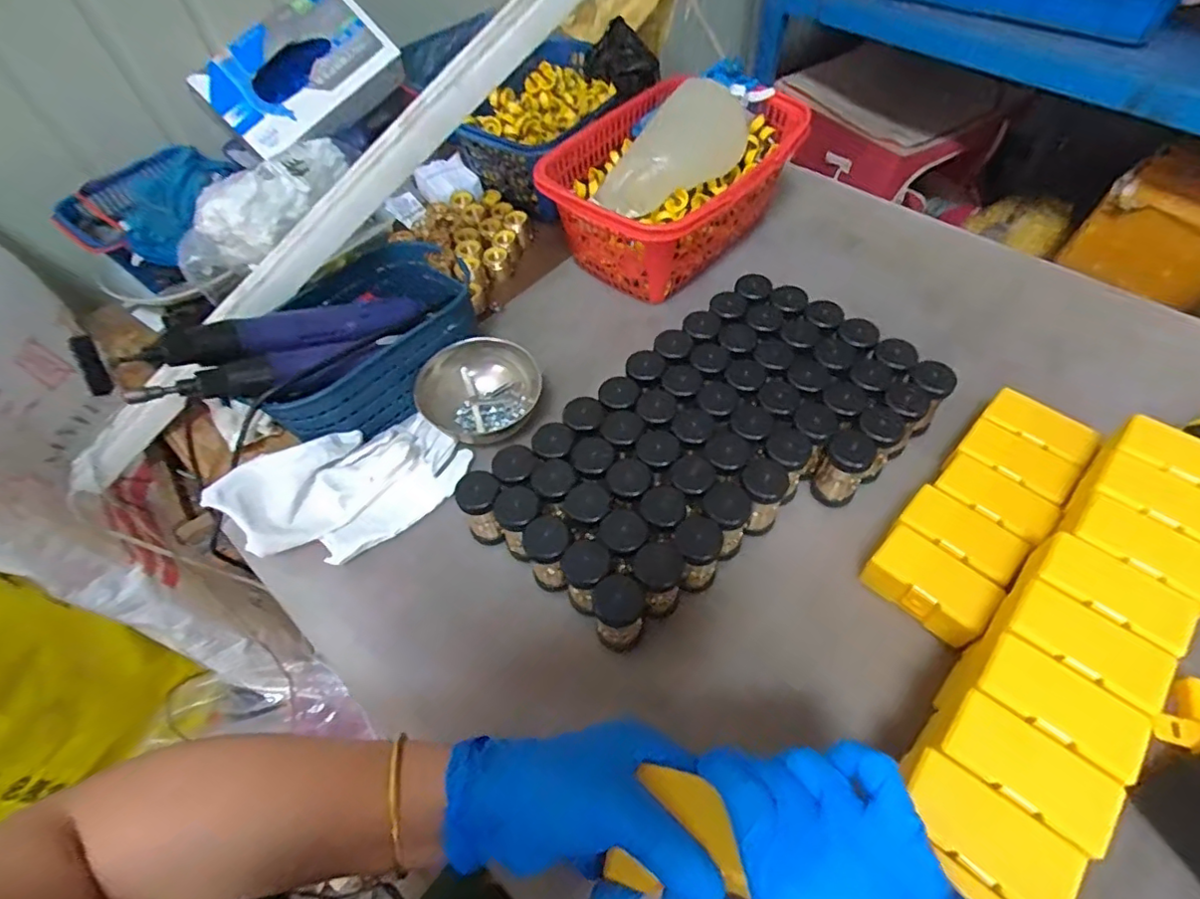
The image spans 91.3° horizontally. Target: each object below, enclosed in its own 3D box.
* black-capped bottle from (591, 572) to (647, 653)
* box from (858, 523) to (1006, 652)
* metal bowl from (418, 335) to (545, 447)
[{"bbox_3d":[0.015,0.121,0.427,0.035,0.069,0.037,6,57,9],"label":"black-capped bottle"},{"bbox_3d":[0.240,0.101,0.432,0.080,0.040,0.048,37,67,25],"label":"box"},{"bbox_3d":[-0.106,-0.060,0.558,0.108,0.042,0.107,-2,56,3],"label":"metal bowl"}]

